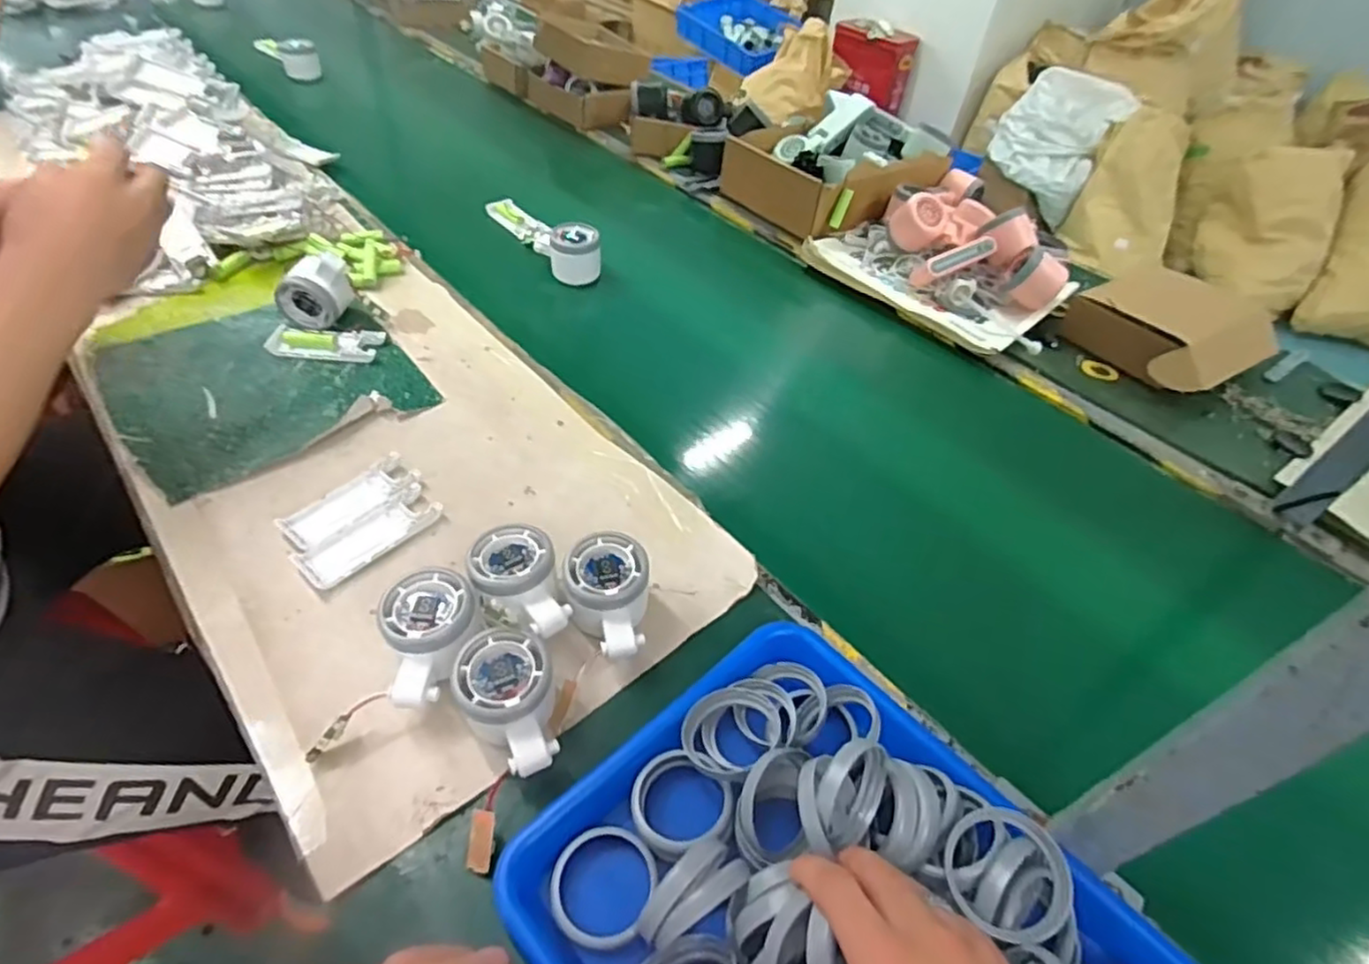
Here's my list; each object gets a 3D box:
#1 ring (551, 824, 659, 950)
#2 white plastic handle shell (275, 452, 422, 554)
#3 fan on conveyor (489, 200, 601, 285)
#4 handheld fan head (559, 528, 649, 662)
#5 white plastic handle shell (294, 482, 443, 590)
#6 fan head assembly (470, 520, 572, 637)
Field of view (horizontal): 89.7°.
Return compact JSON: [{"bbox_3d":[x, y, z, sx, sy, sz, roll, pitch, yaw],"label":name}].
[{"bbox_3d":[-0.045,0.216,0.371,0.054,0.007,0.057,3,46,-3],"label":"ring"},{"bbox_3d":[-0.261,0.015,0.542,0.043,0.009,0.103,35,52,25],"label":"white plastic handle shell"},{"bbox_3d":[-0.179,-0.318,0.859,0.060,0.053,0.217,-25,53,-27],"label":"fan on conveyor"},{"bbox_3d":[-0.054,0.082,0.477,0.056,0.051,0.080,3,46,-4],"label":"handheld fan head"},{"bbox_3d":[-0.238,0.040,0.521,0.044,0.011,0.102,36,53,25],"label":"white plastic handle shell"},{"bbox_3d":[-0.114,0.073,0.472,0.056,0.056,0.084,-15,50,-20],"label":"fan head assembly"}]

